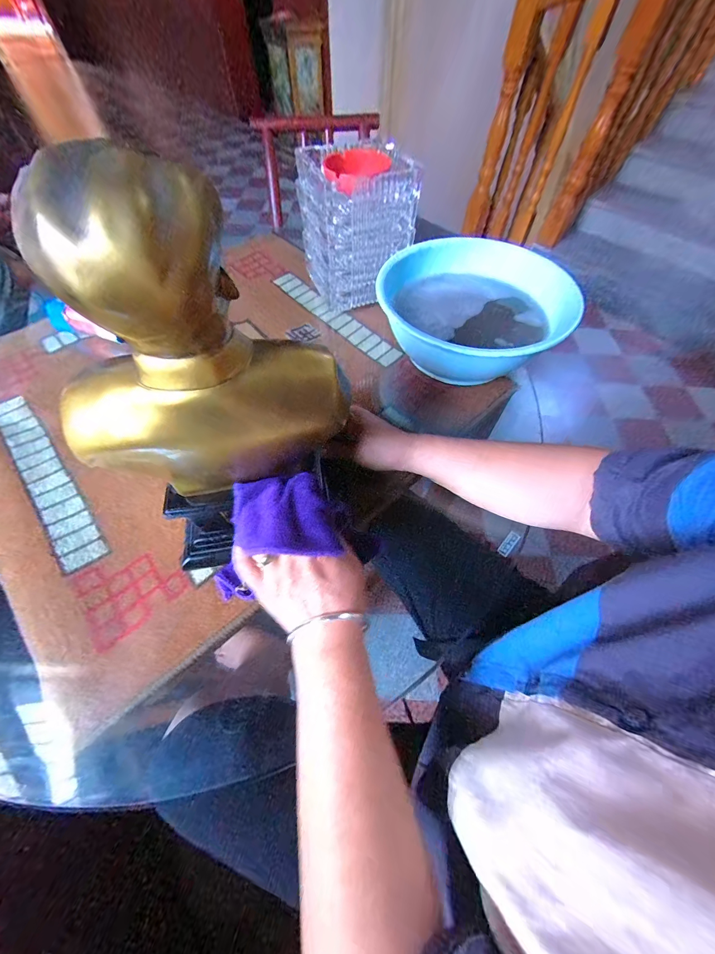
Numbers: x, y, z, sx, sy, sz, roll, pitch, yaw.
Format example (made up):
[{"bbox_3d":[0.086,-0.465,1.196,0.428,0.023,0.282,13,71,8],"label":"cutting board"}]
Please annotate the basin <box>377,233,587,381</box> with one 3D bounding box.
[{"bbox_3d":[0.168,-0.246,0.490,0.247,0.086,0.273,38,67,19],"label":"basin"}]

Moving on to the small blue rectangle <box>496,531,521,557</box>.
[{"bbox_3d":[0.175,0.077,0.378,0.012,0.007,0.032,37,79,19],"label":"small blue rectangle"}]

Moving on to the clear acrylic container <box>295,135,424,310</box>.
[{"bbox_3d":[-0.002,-0.403,0.553,0.149,0.197,0.131,-19,62,-11],"label":"clear acrylic container"}]

